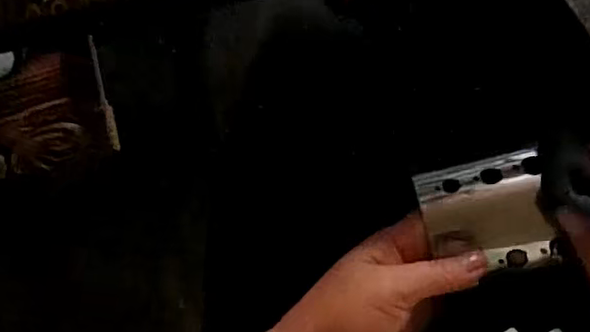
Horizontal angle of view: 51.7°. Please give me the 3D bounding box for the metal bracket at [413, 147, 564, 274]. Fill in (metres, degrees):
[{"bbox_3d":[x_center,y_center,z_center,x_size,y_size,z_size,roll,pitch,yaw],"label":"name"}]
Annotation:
[{"bbox_3d":[0.120,0.031,0.385,0.075,0.025,0.068,-12,88,9],"label":"metal bracket"}]

